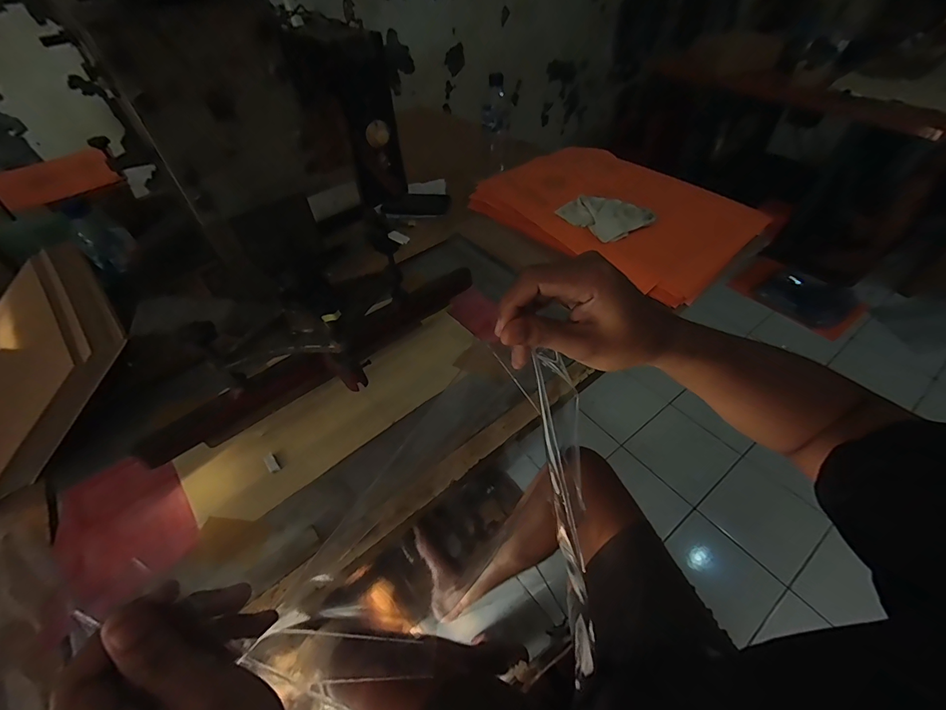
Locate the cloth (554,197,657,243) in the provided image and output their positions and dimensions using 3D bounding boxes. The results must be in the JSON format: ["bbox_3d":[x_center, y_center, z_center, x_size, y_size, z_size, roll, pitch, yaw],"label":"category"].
[{"bbox_3d":[0.261,-0.285,0.806,0.120,0.022,0.148,-36,57,-11],"label":"cloth"}]

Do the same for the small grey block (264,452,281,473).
[{"bbox_3d":[-0.262,0.141,0.527,0.013,0.008,0.030,-33,57,-22],"label":"small grey block"}]

